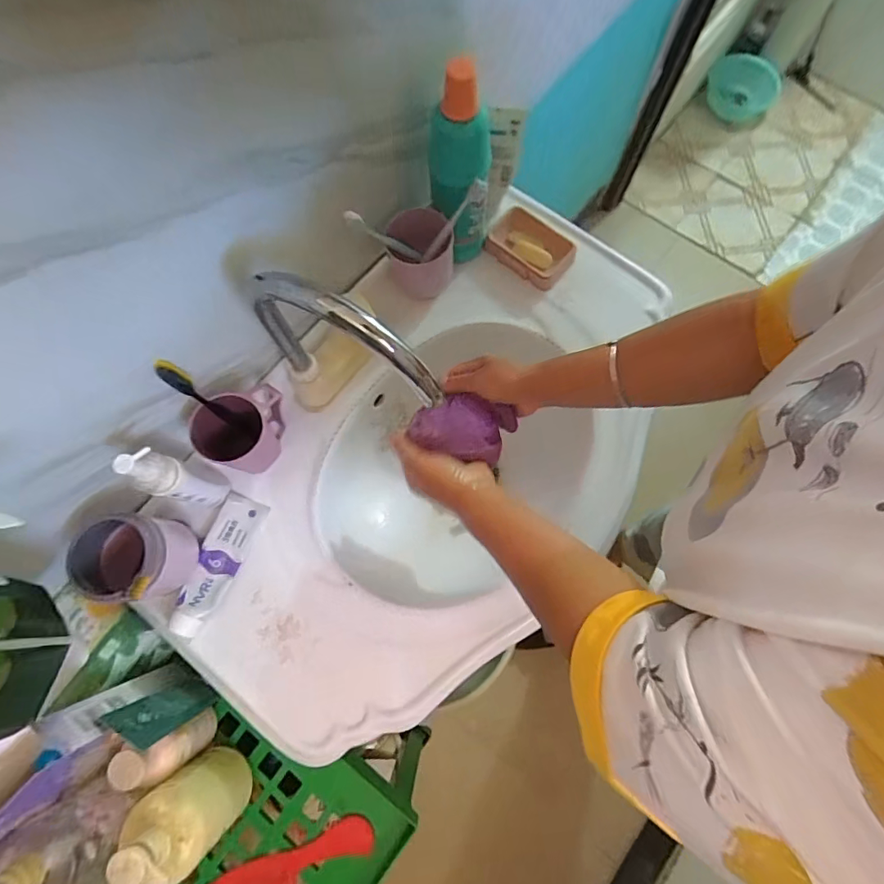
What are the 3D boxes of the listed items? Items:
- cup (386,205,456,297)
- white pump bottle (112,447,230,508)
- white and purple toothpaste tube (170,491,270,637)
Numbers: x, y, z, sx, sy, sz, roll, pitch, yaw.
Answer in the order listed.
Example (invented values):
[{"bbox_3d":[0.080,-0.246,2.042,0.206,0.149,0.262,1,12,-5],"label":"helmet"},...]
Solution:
[{"bbox_3d":[-0.028,-0.251,0.621,0.084,0.091,0.100,-10,76,-2],"label":"cup"},{"bbox_3d":[-0.285,0.042,0.514,0.039,0.174,0.044,16,76,4],"label":"white pump bottle"},{"bbox_3d":[-0.272,0.148,0.563,0.052,0.036,0.169,19,77,5],"label":"white and purple toothpaste tube"}]

